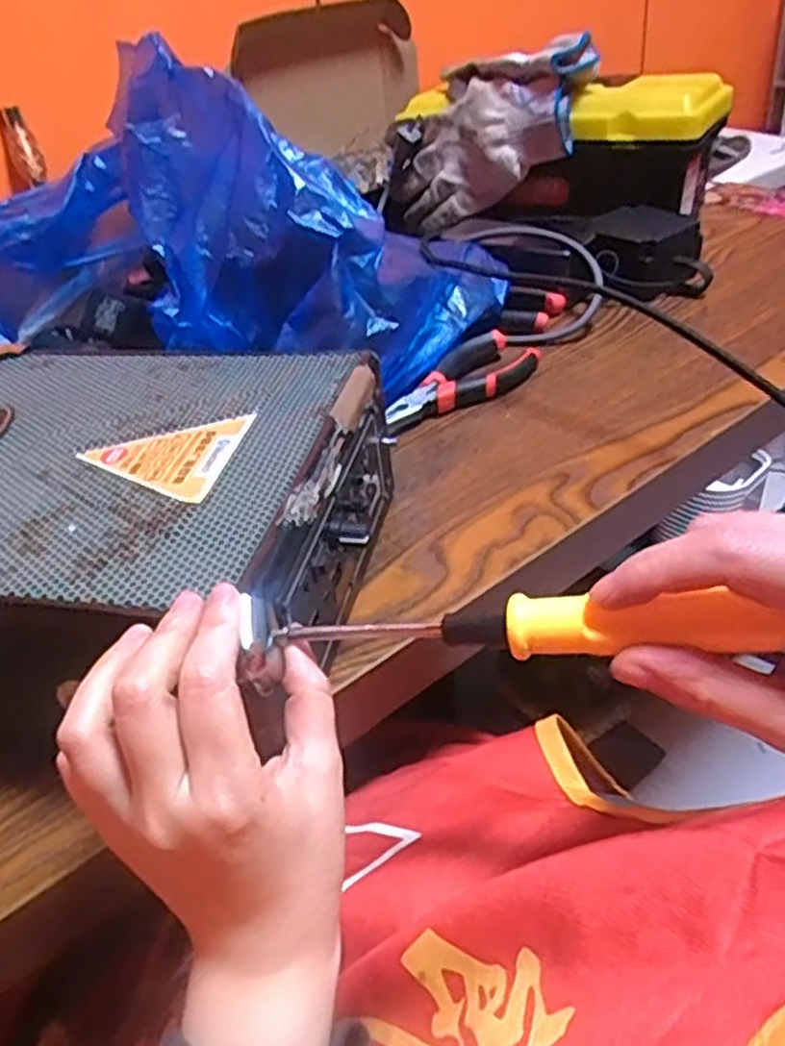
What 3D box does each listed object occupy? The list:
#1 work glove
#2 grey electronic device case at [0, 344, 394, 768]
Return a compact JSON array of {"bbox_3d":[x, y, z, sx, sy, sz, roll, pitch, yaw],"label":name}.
[{"bbox_3d":[0.095,-0.374,0.756,0.198,0.151,0.082,15,44,28],"label":"work glove"},{"bbox_3d":[-0.132,0.008,0.377,0.232,0.096,0.208,4,40,14],"label":"grey electronic device case"}]

